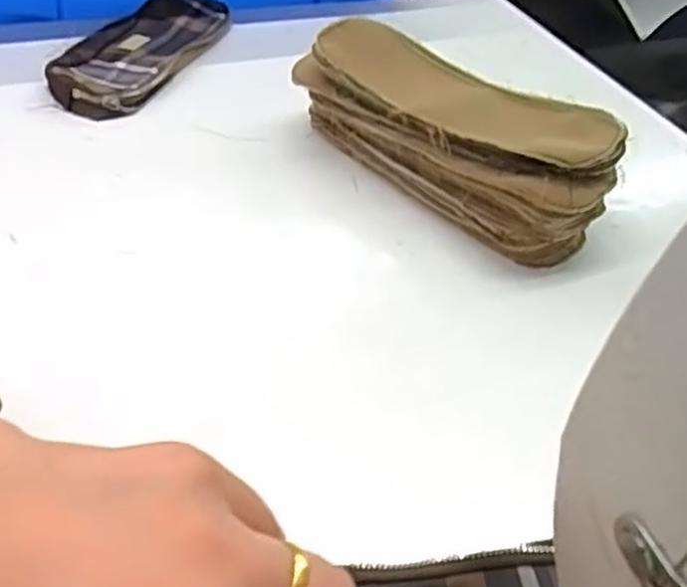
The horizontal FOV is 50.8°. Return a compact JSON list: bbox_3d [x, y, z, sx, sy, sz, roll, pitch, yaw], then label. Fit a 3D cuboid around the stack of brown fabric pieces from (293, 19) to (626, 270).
[{"bbox_3d":[0.059,-0.105,0.451,0.090,0.065,0.177,-31,55,-32],"label":"stack of brown fabric pieces"}]

